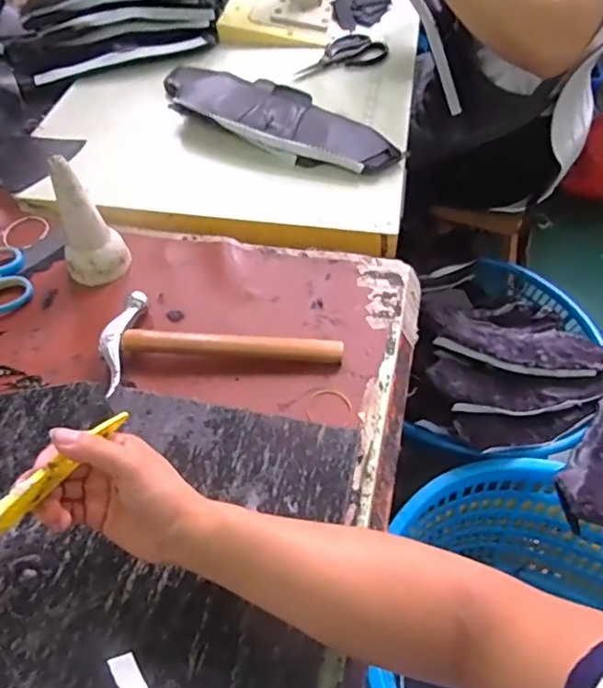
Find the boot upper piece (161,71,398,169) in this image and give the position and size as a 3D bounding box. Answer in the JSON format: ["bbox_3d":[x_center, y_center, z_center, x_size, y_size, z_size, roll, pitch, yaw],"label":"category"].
[{"bbox_3d":[-0.054,-0.322,0.771,0.406,0.043,0.123,29,59,23],"label":"boot upper piece"}]

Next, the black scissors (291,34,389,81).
[{"bbox_3d":[0.056,-0.470,0.897,0.168,0.013,0.080,-24,55,-15],"label":"black scissors"}]

